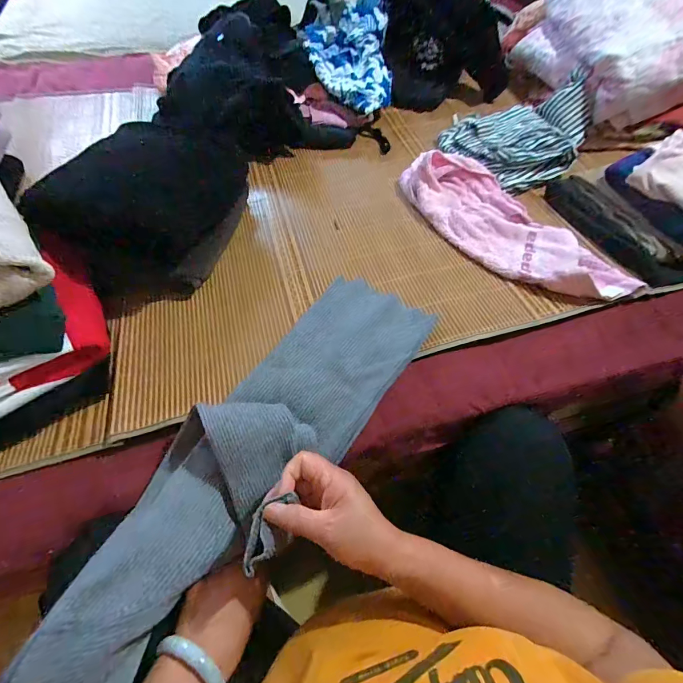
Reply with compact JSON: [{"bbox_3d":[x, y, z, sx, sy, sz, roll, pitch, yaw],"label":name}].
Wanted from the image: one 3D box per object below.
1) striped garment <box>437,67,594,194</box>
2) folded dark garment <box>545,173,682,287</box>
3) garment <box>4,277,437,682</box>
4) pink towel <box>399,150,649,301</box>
[{"bbox_3d":[0.372,-0.460,0.759,0.279,0.069,0.333,27,63,16],"label":"striped garment"},{"bbox_3d":[0.477,-0.197,0.614,0.077,0.064,0.301,-25,62,-14],"label":"folded dark garment"},{"bbox_3d":[-0.091,0.115,0.412,0.165,0.081,0.557,32,59,18],"label":"garment"},{"bbox_3d":[0.288,-0.213,0.634,0.172,0.060,0.454,-30,63,-17],"label":"pink towel"}]

